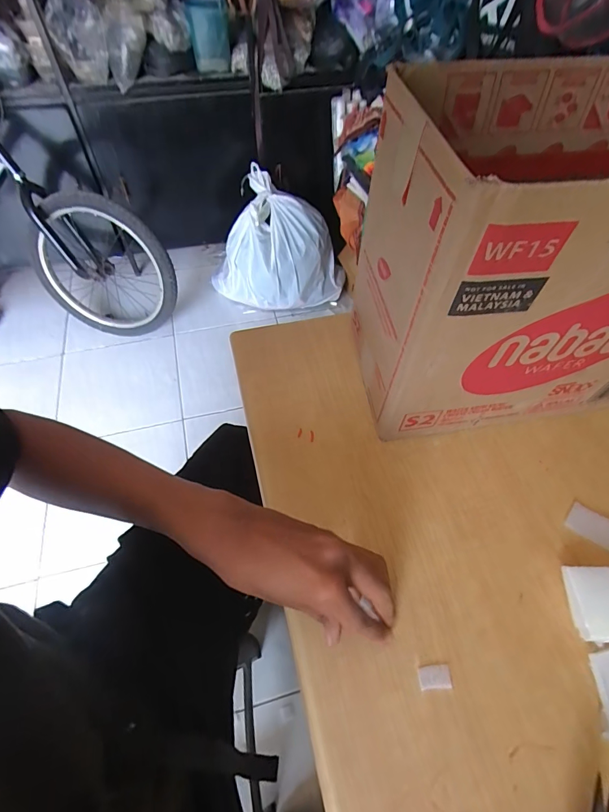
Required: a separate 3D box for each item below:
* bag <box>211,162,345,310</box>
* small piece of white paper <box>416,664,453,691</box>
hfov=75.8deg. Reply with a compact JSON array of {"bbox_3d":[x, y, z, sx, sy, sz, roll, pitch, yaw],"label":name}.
[{"bbox_3d":[-0.109,-0.590,1.466,0.426,0.362,0.326,34,62,20],"label":"bag"},{"bbox_3d":[0.096,0.200,0.289,0.023,0.004,0.014,-4,55,-2],"label":"small piece of white paper"}]

